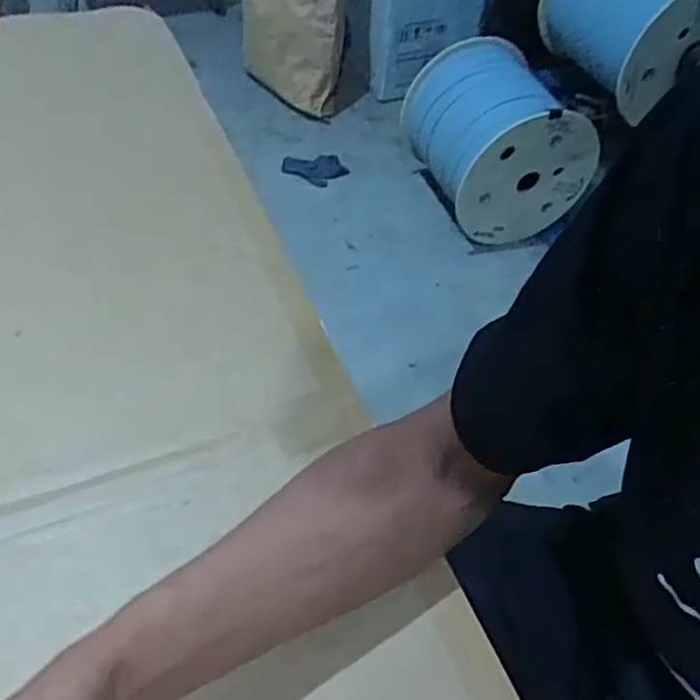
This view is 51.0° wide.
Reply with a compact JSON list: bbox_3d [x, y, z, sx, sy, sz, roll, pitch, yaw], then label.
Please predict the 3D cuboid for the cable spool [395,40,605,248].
[{"bbox_3d":[0.327,-0.509,1.757,0.332,0.298,0.401,-19,54,-20],"label":"cable spool"}]

